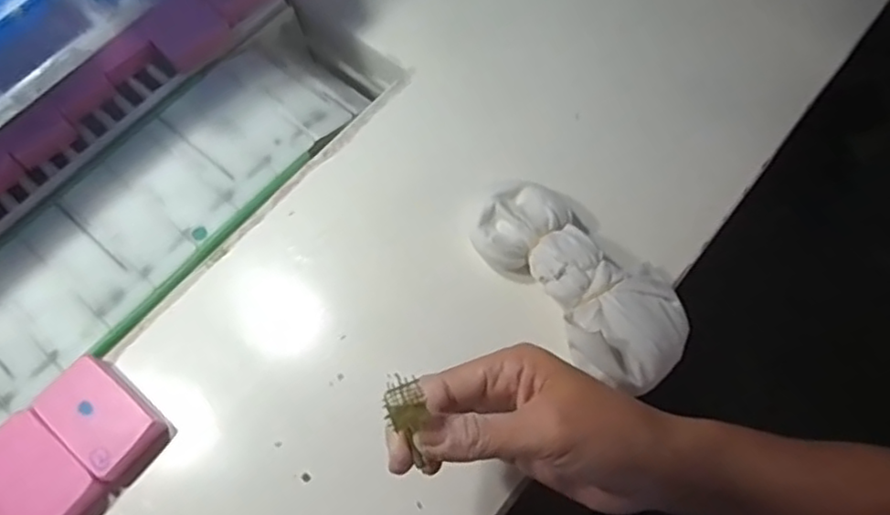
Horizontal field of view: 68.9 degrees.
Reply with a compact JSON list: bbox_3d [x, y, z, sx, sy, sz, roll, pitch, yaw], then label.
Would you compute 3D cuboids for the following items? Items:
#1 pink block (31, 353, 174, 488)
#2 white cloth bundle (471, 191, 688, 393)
[{"bbox_3d":[-0.210,0.099,0.399,0.074,0.018,0.045,37,74,16],"label":"pink block"},{"bbox_3d":[0.082,0.011,0.403,0.083,0.039,0.156,-38,71,-13],"label":"white cloth bundle"}]

